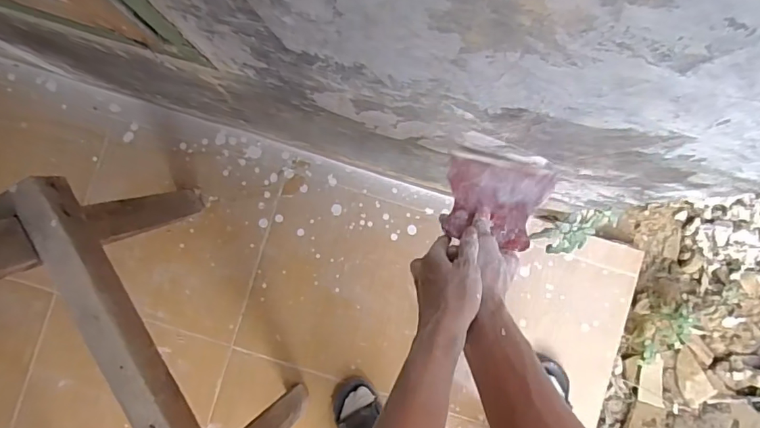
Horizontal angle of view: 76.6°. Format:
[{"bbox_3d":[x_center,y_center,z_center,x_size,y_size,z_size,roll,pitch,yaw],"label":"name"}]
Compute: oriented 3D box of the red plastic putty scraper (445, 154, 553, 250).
[{"bbox_3d":[0.128,-0.013,0.539,0.115,0.013,0.101,12,66,8],"label":"red plastic putty scraper"}]

